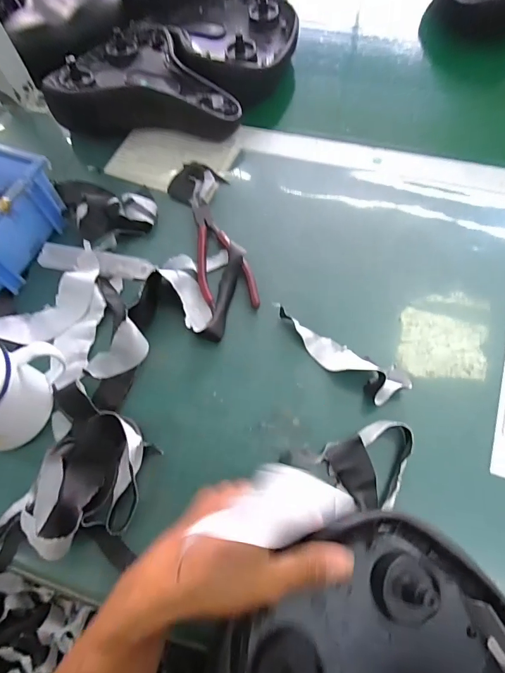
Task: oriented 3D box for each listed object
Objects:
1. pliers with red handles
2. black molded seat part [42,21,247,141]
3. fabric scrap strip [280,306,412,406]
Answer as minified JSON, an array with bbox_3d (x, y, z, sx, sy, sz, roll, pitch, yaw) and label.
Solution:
[{"bbox_3d":[-0.038,-0.105,0.425,0.055,0.010,0.178,-12,66,-3],"label":"pliers with red handles"},{"bbox_3d":[-0.128,-0.351,0.522,0.243,0.052,0.184,7,66,6],"label":"black molded seat part"},{"bbox_3d":[0.080,0.014,0.366,0.131,0.020,0.037,38,73,18],"label":"fabric scrap strip"}]

